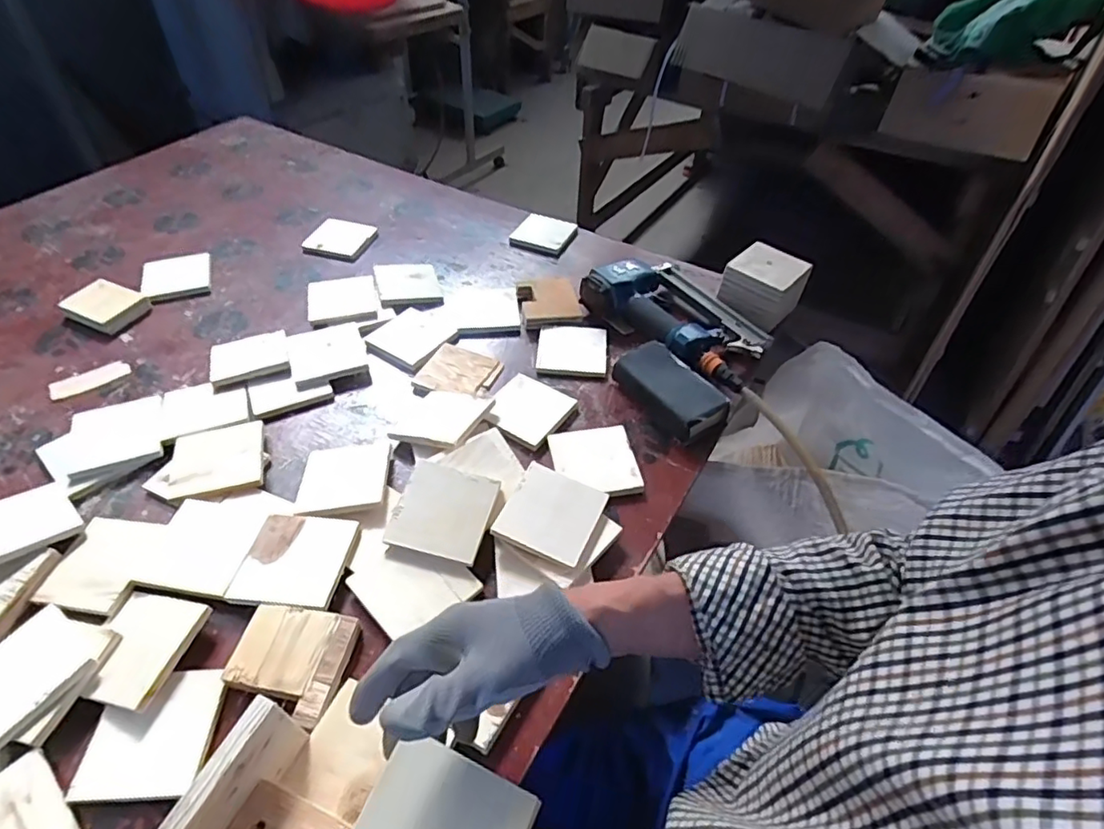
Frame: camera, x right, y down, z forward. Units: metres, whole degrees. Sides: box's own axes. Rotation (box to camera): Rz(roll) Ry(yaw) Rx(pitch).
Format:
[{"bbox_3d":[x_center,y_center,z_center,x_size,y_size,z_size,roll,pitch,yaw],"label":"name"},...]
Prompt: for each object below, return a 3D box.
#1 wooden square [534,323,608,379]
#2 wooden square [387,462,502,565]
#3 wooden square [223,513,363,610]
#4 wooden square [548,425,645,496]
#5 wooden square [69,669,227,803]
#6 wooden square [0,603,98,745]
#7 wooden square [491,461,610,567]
[{"bbox_3d":[0.028,-0.091,0.801,0.092,0.014,0.098,5,49,1],"label":"wooden square"},{"bbox_3d":[-0.108,0.094,0.595,0.091,0.013,0.093,15,60,8],"label":"wooden square"},{"bbox_3d":[-0.241,0.137,0.566,0.090,0.012,0.093,6,49,3],"label":"wooden square"},{"bbox_3d":[0.049,0.053,0.672,0.089,0.009,0.096,-6,50,-8],"label":"wooden square"},{"bbox_3d":[-0.314,0.250,0.471,0.090,0.009,0.089,-1,49,-3],"label":"wooden square"},{"bbox_3d":[-0.433,0.212,0.485,0.096,0.009,0.088,23,48,32],"label":"wooden square"},{"bbox_3d":[0.001,0.097,0.599,0.087,0.008,0.094,26,50,7],"label":"wooden square"}]

